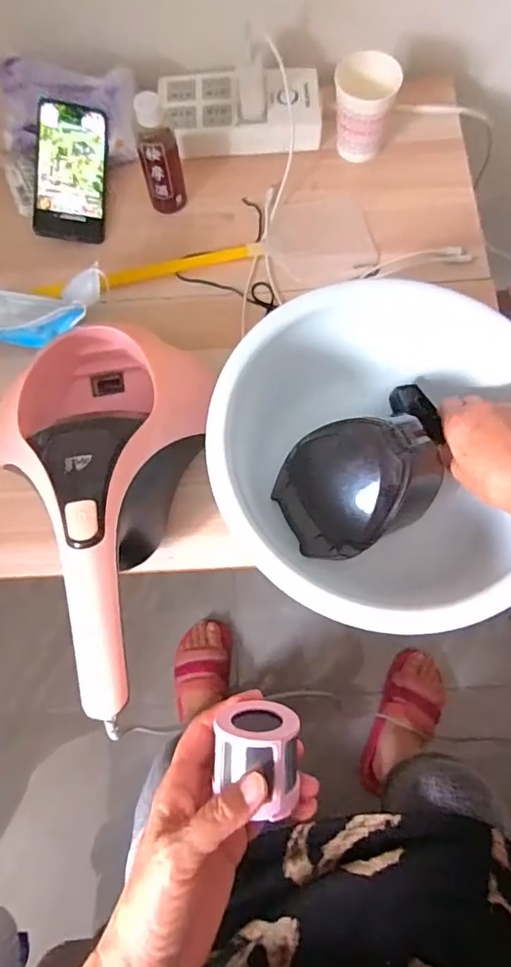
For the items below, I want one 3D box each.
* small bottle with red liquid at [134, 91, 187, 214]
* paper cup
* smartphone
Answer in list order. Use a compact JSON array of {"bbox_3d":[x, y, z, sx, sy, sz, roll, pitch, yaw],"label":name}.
[{"bbox_3d":[-0.100,-0.345,0.551,0.039,0.120,0.031,-14,76,-4],"label":"small bottle with red liquid"},{"bbox_3d":[0.119,-0.419,0.575,0.069,0.090,0.068,15,76,4],"label":"paper cup"},{"bbox_3d":[-0.211,-0.362,0.594,0.075,0.011,0.161,2,84,-17],"label":"smartphone"}]

